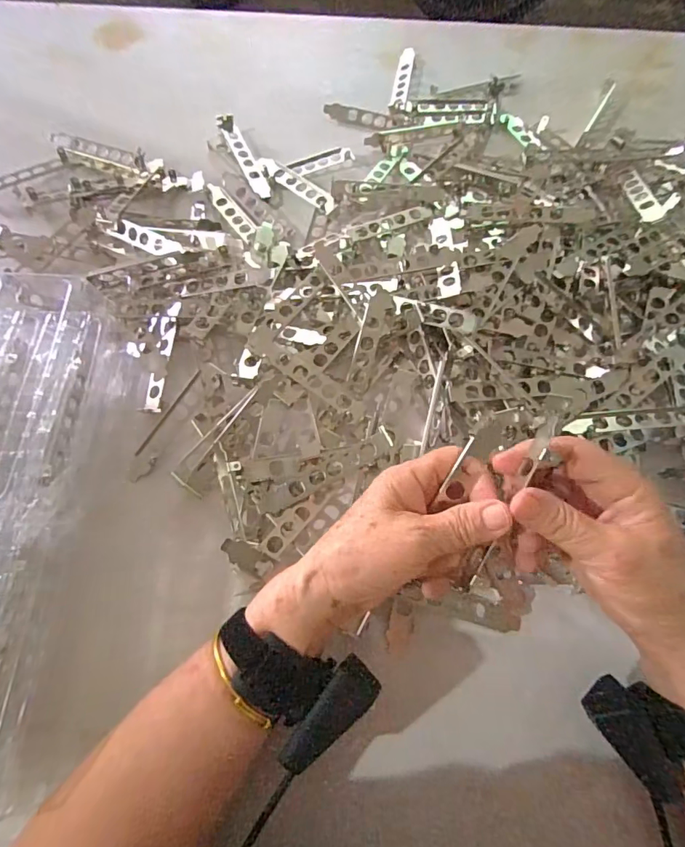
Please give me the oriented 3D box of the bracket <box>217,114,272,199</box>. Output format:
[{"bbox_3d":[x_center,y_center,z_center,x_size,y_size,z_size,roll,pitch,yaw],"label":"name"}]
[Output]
[{"bbox_3d":[-0.110,-0.300,0.504,0.021,0.013,0.126,-24,73,-10],"label":"bracket"}]

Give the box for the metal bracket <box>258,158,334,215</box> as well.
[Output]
[{"bbox_3d":[-0.050,-0.261,0.487,0.108,0.011,0.023,41,74,12],"label":"metal bracket"}]

